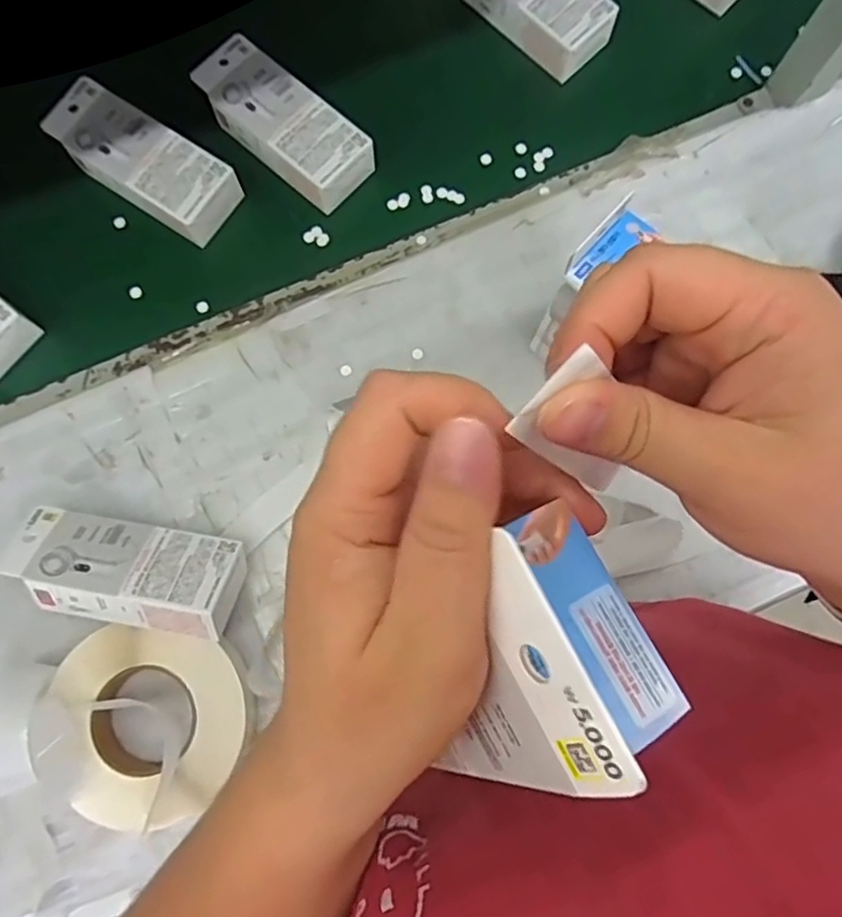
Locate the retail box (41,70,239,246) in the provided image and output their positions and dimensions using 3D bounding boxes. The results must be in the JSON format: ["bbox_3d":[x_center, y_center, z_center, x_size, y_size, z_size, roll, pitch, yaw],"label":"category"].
[{"bbox_3d":[-0.262,-0.277,0.614,0.174,0.050,0.072,33,80,8],"label":"retail box"}]

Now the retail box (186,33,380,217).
[{"bbox_3d":[-0.129,-0.315,0.621,0.176,0.051,0.073,39,81,9],"label":"retail box"}]

